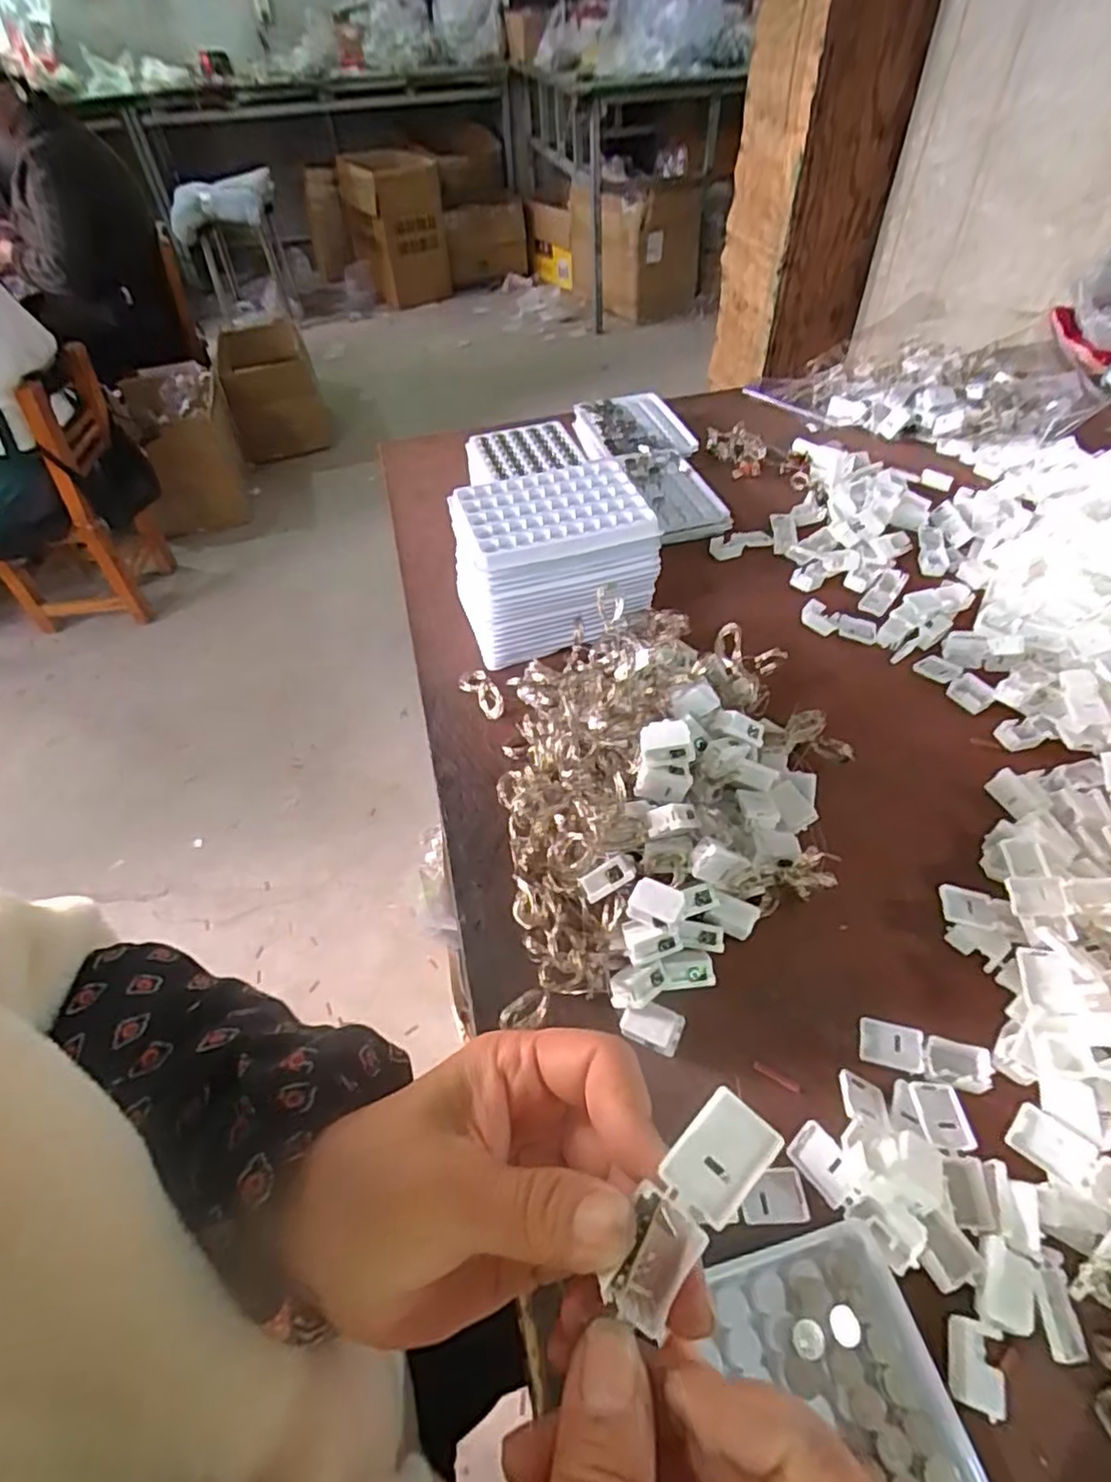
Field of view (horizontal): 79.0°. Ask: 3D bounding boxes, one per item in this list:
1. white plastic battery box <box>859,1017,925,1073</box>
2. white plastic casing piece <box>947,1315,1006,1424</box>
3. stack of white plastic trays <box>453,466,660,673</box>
[{"bbox_3d":[0.160,0.145,0.322,0.028,0.008,0.021,11,51,13],"label":"white plastic battery box"},{"bbox_3d":[0.152,0.228,0.245,0.014,0.016,0.026,13,51,14],"label":"white plastic casing piece"},{"bbox_3d":[-0.004,-0.130,0.496,0.133,0.099,0.096,-15,50,-9],"label":"stack of white plastic trays"}]

